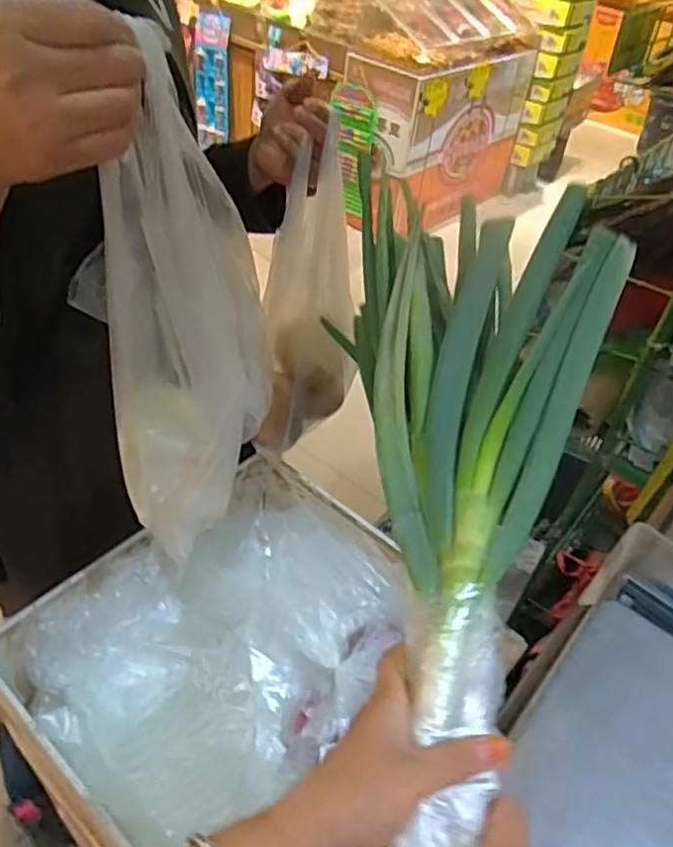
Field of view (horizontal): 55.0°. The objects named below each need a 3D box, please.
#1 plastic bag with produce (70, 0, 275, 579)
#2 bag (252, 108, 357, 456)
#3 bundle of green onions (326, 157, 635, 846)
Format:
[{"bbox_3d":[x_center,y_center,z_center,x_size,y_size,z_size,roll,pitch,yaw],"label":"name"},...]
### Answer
[{"bbox_3d":[-0.118,-0.069,0.465,0.104,0.335,0.129,17,43,10],"label":"plastic bag with produce"},{"bbox_3d":[-0.049,-0.122,0.728,0.145,0.301,0.091,-29,54,-33],"label":"bag"},{"bbox_3d":[0.059,0.112,0.358,0.164,0.071,0.581,10,67,2],"label":"bundle of green onions"}]

